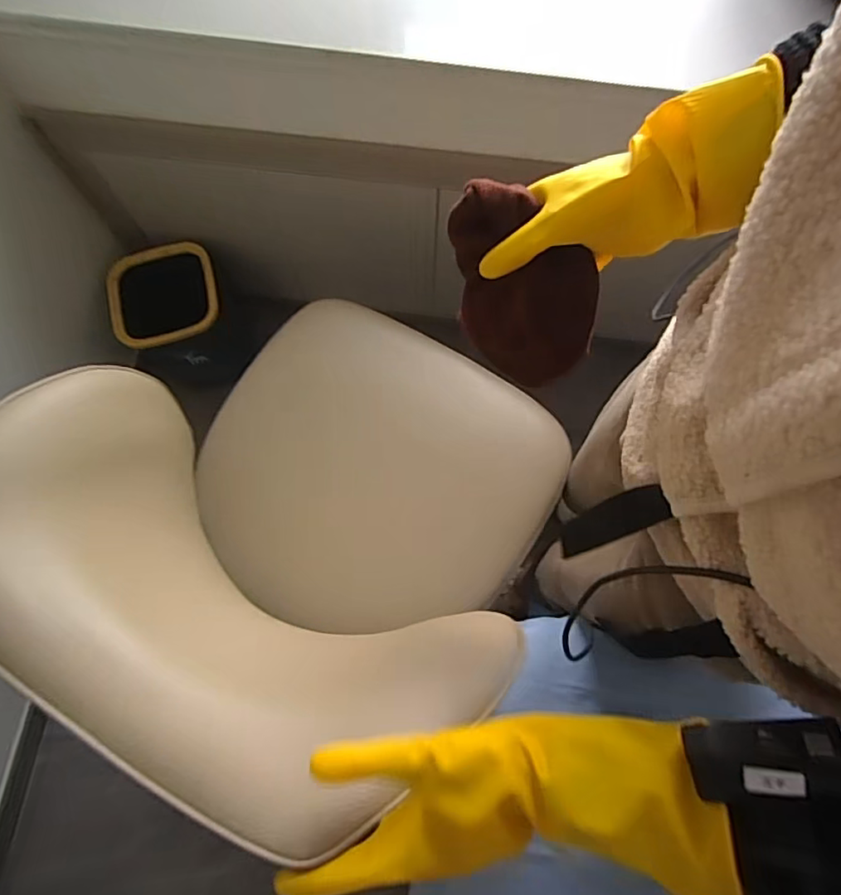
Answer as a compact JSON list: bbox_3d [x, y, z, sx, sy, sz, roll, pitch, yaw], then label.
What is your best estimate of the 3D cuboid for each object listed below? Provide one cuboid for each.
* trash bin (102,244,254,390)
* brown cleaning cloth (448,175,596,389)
[{"bbox_3d":[-0.532,-0.281,1.222,0.222,0.239,0.217,-12,75,-2],"label":"trash bin"},{"bbox_3d":[0.075,-0.121,0.430,0.133,0.100,0.090,36,79,10],"label":"brown cleaning cloth"}]

